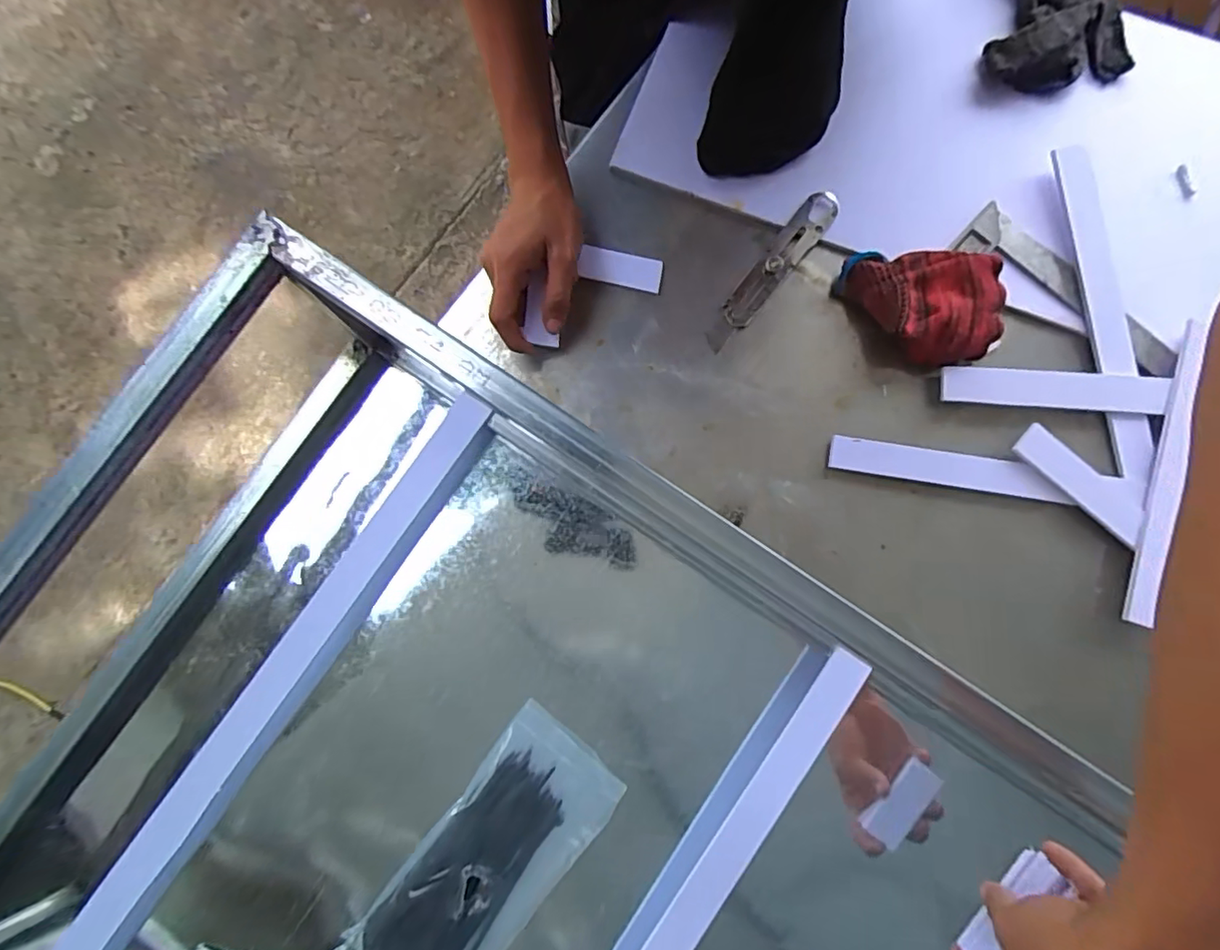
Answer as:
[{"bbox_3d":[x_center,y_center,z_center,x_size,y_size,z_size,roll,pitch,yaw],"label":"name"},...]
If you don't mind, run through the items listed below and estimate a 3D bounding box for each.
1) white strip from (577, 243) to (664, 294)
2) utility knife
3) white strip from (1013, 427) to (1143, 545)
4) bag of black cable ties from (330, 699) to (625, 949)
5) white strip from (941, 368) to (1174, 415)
[{"bbox_3d":[0.011,-0.169,0.473,0.063,0.006,0.028,9,77,-9],"label":"white strip"},{"bbox_3d":[0.132,-0.168,0.477,0.028,0.007,0.155,40,91,-2],"label":"utility knife"},{"bbox_3d":[0.358,0.005,0.436,0.110,0.008,0.029,41,81,10],"label":"white strip"},{"bbox_3d":[-0.093,0.283,0.409,0.094,0.019,0.218,39,81,9],"label":"bag of black cable ties"},{"bbox_3d":[0.343,-0.067,0.447,0.169,0.007,0.029,4,90,0],"label":"white strip"}]

